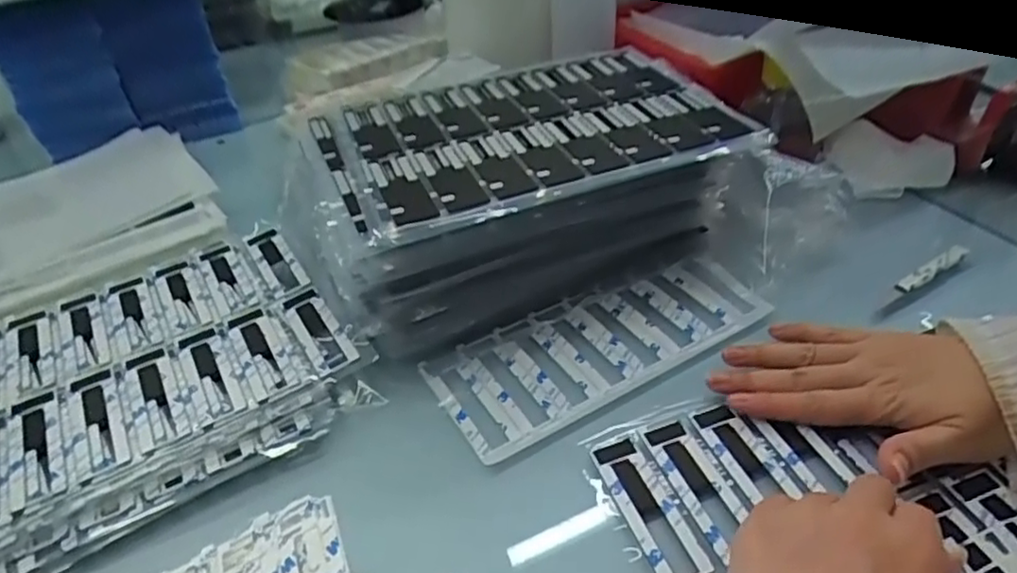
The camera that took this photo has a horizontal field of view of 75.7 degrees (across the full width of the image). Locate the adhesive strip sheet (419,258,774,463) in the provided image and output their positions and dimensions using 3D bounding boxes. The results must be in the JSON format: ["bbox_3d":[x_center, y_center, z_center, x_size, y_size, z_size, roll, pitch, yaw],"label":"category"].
[{"bbox_3d":[0.061,0.035,0.442,0.223,0.017,0.092,-23,44,-19],"label":"adhesive strip sheet"}]

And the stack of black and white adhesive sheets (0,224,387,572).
[{"bbox_3d":[-0.270,0.071,0.416,0.311,0.023,0.219,-26,45,-22],"label":"stack of black and white adhesive sheets"}]

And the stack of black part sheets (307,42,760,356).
[{"bbox_3d":[0.002,-0.082,0.513,0.294,0.100,0.210,-18,41,-16],"label":"stack of black part sheets"}]

